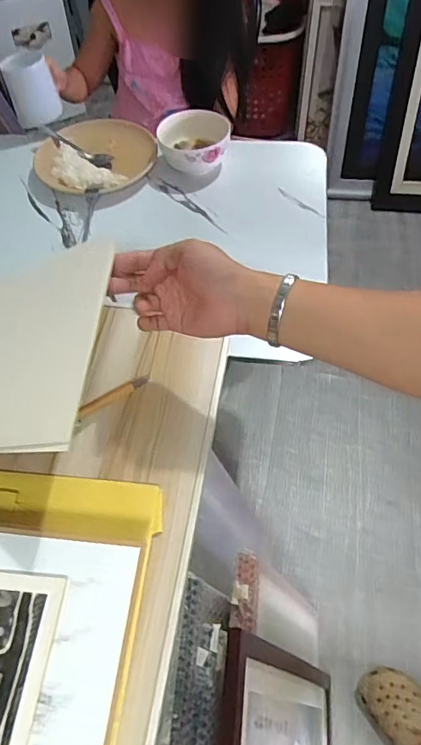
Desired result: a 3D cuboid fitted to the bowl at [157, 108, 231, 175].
[{"bbox_3d":[-0.026,-0.396,0.867,0.118,0.072,0.118,-2,56,3],"label":"bowl"}]

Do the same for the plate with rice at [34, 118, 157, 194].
[{"bbox_3d":[-0.203,-0.384,0.885,0.213,0.045,0.188,-14,58,-8],"label":"plate with rice"}]

